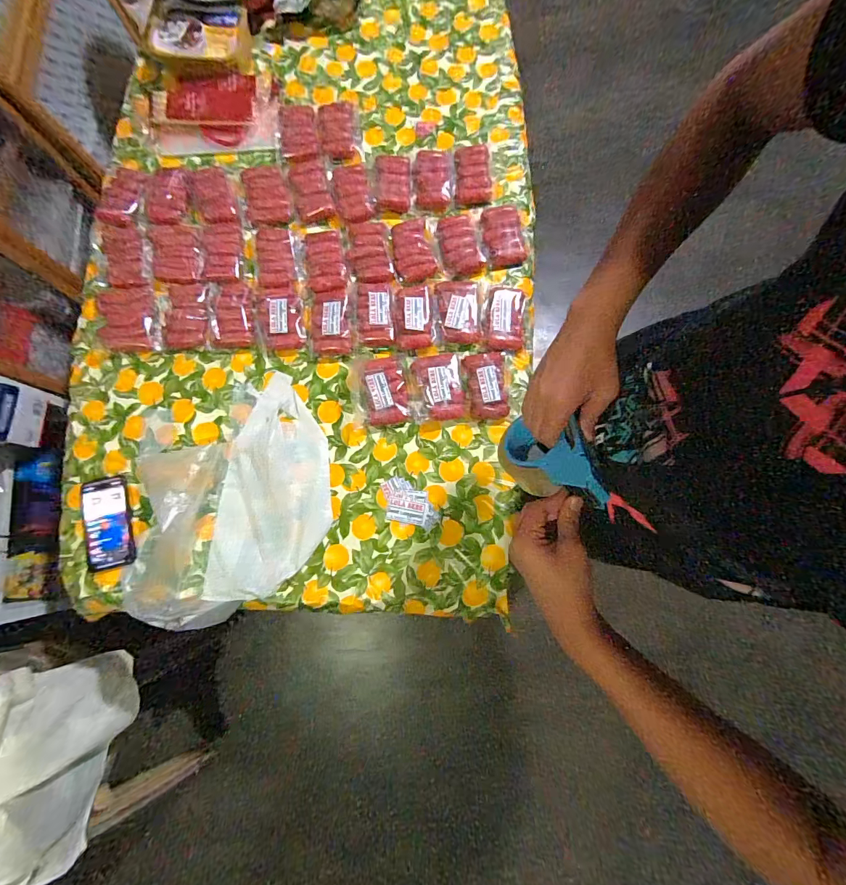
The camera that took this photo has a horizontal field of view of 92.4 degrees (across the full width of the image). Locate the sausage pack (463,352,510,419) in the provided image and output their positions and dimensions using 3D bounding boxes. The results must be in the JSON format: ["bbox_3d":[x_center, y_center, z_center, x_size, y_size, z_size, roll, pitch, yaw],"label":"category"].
[{"bbox_3d":[0.124,-0.111,0.786,0.077,0.026,0.129,-5,80,-2],"label":"sausage pack"}]

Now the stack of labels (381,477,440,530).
[{"bbox_3d":[-0.023,0.111,0.758,0.112,0.004,0.078,13,80,2],"label":"stack of labels"}]

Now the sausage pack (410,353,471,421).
[{"bbox_3d":[0.034,-0.107,0.789,0.101,0.031,0.130,-6,80,-2],"label":"sausage pack"}]

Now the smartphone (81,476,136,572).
[{"bbox_3d":[-0.573,0.145,0.731,0.085,0.015,0.162,-13,79,-9],"label":"smartphone"}]

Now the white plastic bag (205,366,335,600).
[{"bbox_3d":[-0.271,0.073,0.745,0.194,0.040,0.400,5,80,0],"label":"white plastic bag"}]

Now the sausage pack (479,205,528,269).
[{"bbox_3d":[0.167,-0.434,0.852,0.087,0.022,0.124,-9,80,-2],"label":"sausage pack"}]

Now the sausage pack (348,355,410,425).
[{"bbox_3d":[-0.087,-0.103,0.789,0.111,0.025,0.139,-8,80,-2],"label":"sausage pack"}]

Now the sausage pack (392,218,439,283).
[{"bbox_3d":[-0.025,-0.402,0.842,0.085,0.017,0.133,-14,80,-3],"label":"sausage pack"}]

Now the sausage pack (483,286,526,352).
[{"bbox_3d":[0.163,-0.256,0.816,0.080,0.019,0.136,8,80,1],"label":"sausage pack"}]

